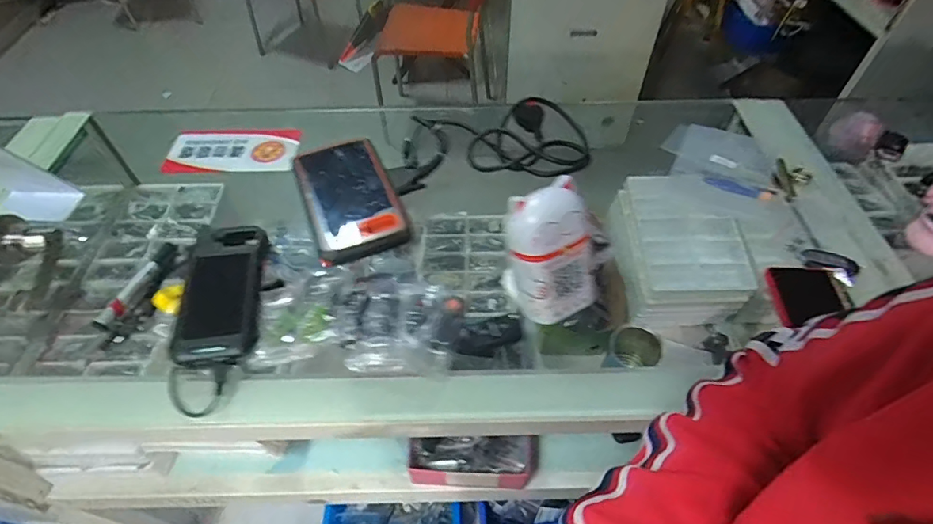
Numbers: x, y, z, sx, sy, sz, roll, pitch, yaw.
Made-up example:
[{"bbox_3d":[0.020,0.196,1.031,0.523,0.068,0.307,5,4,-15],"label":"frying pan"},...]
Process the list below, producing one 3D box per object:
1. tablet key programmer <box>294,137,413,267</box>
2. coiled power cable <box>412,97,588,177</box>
[{"bbox_3d":[-0.159,-0.094,0.645,0.116,0.021,0.212,-19,54,-14],"label":"tablet key programmer"},{"bbox_3d":[0.098,-0.193,0.737,0.189,0.044,0.169,16,53,12],"label":"coiled power cable"}]

